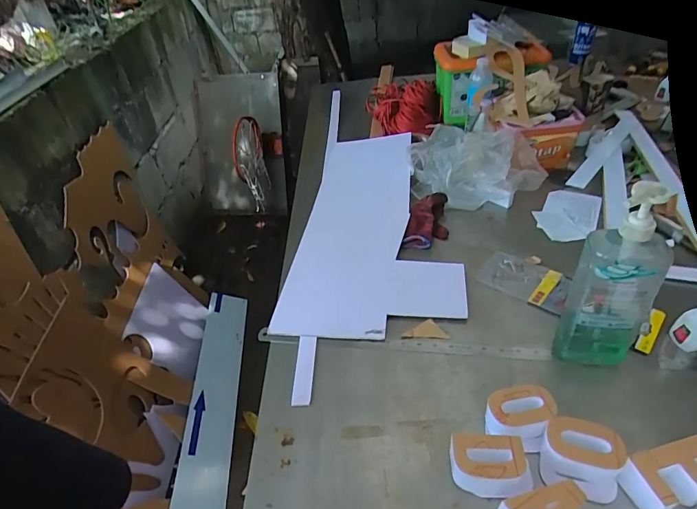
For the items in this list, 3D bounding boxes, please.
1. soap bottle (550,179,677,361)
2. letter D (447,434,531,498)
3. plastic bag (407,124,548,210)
[{"bbox_3d":[0.352,0.036,0.576,0.104,0.289,0.065,3,40,11],"label":"soap bottle"},{"bbox_3d":[0.170,0.255,0.522,0.091,0.047,0.061,0,40,8],"label":"letter D"},{"bbox_3d":[0.297,-0.205,1.000,0.299,0.126,0.206,4,41,12],"label":"plastic bag"}]

